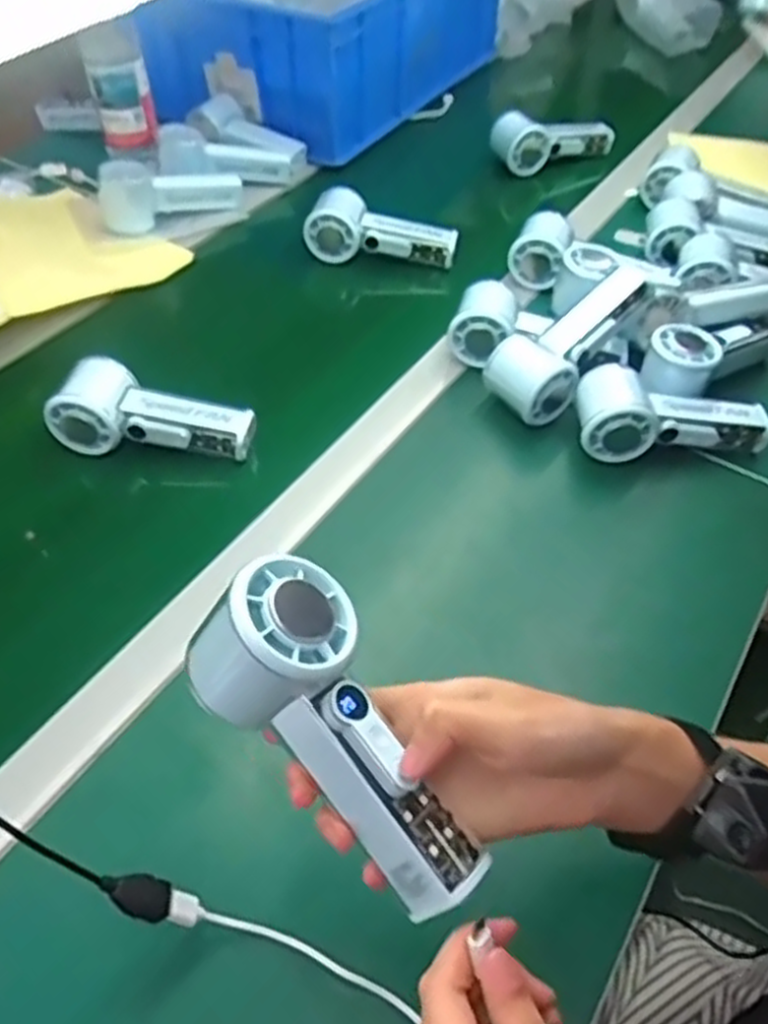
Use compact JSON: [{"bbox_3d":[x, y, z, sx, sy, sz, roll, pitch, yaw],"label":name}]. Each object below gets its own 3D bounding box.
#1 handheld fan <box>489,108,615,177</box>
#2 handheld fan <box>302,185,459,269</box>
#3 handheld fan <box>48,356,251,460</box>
[{"bbox_3d":[0.212,-0.462,0.960,0.148,0.058,0.053,-21,52,-19],"label":"handheld fan"},{"bbox_3d":[-0.003,-0.288,0.801,0.156,0.054,0.043,11,49,9],"label":"handheld fan"},{"bbox_3d":[-0.181,-0.081,0.611,0.156,0.048,0.057,6,49,4],"label":"handheld fan"}]

